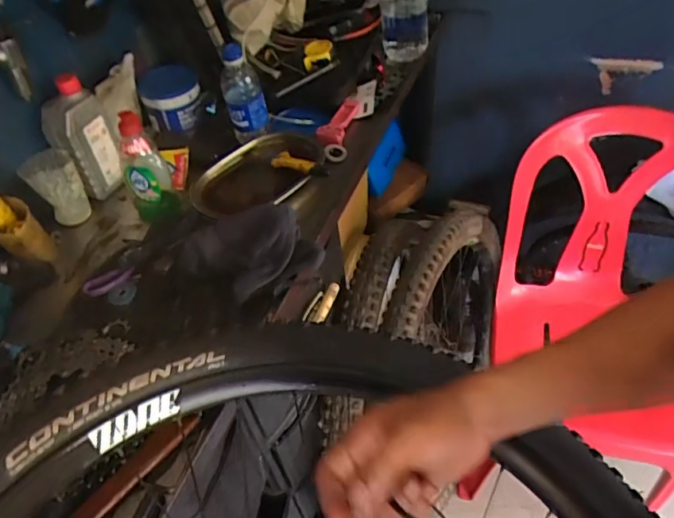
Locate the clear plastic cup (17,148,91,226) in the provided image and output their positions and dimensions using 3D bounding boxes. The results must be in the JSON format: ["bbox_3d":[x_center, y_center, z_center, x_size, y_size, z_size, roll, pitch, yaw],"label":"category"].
[{"bbox_3d":[-0.410,-0.102,0.773,0.069,0.094,0.064,-33,52,-22],"label":"clear plastic cup"}]

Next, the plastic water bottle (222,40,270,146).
[{"bbox_3d":[-0.153,-0.270,0.866,0.064,0.151,0.055,-14,47,-6],"label":"plastic water bottle"}]

